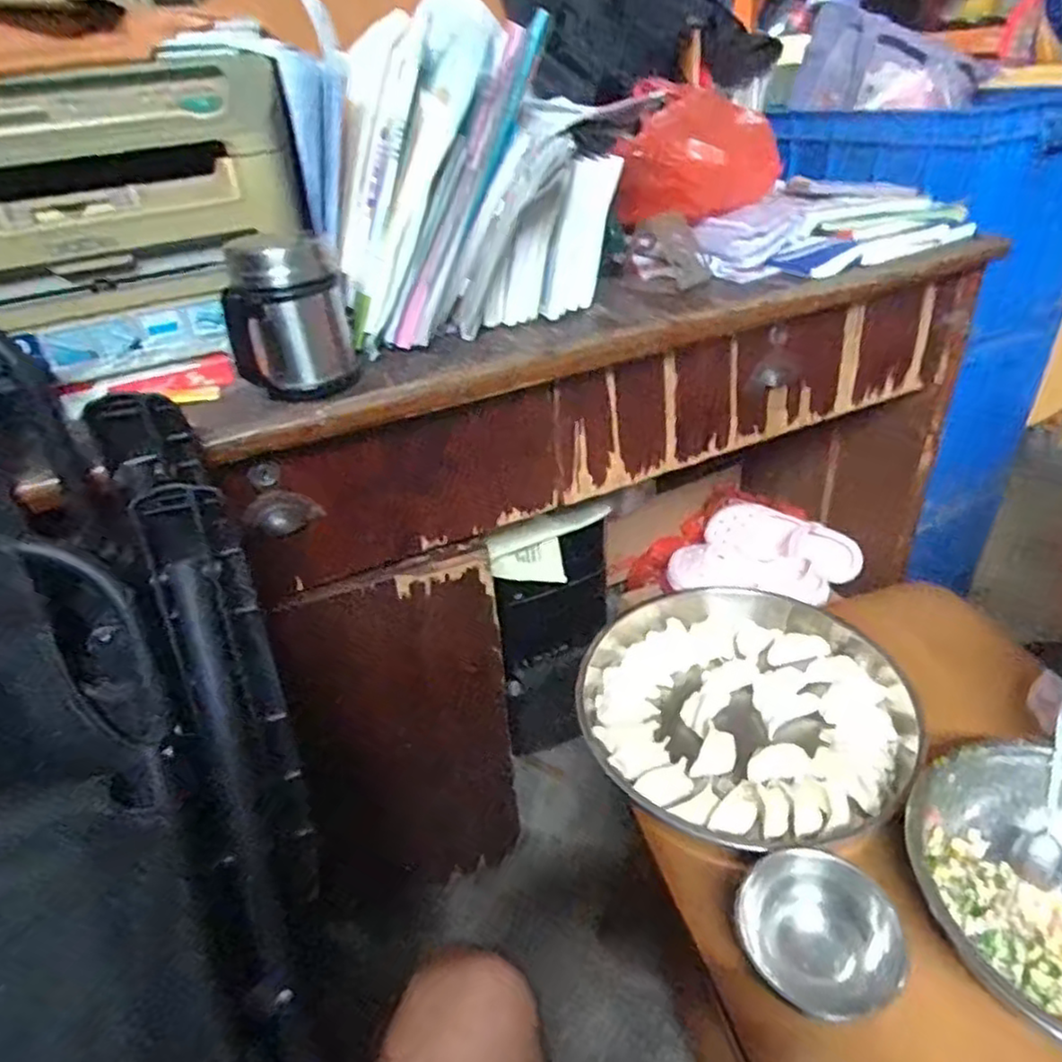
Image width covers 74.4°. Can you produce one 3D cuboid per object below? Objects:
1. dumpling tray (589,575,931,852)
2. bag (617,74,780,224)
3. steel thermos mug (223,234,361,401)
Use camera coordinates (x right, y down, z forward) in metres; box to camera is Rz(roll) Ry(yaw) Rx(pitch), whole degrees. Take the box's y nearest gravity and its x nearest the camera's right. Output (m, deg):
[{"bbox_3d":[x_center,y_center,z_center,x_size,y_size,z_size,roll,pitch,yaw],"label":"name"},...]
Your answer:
[{"bbox_3d":[0.213,0.169,0.705,0.306,0.036,0.309,-7,34,-1],"label":"dumpling tray"},{"bbox_3d":[0.196,-0.438,0.811,0.111,0.106,0.184,23,43,35],"label":"bag"},{"bbox_3d":[-0.204,-0.180,0.591,0.096,0.122,0.087,-15,35,-13],"label":"steel thermos mug"}]

